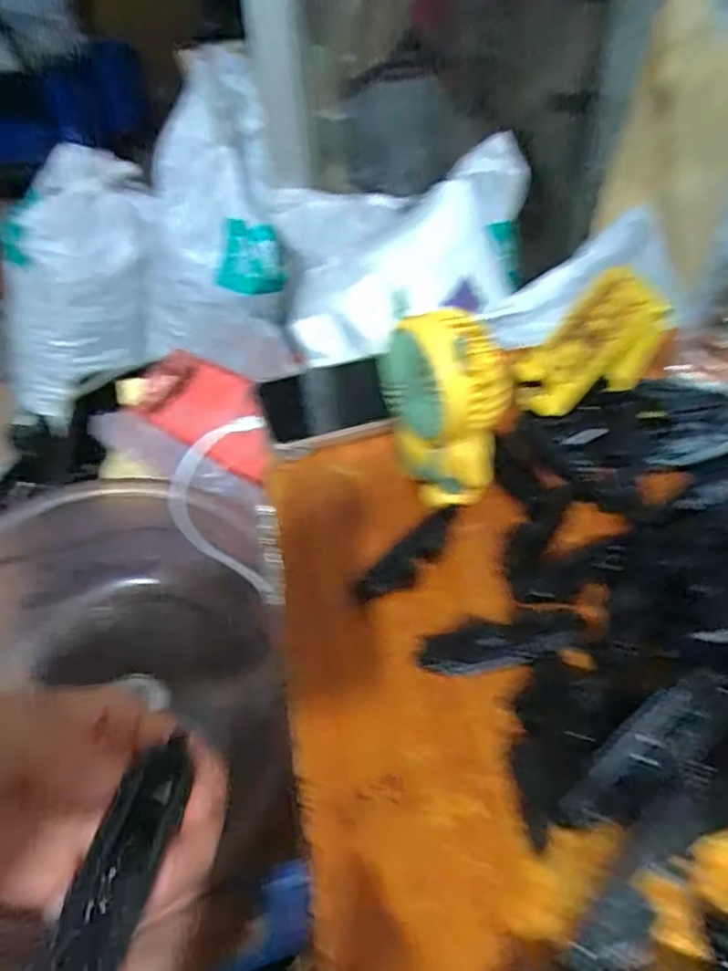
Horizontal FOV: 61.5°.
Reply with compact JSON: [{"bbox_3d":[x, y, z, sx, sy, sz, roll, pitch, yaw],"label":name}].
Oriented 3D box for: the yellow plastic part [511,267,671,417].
[{"bbox_3d":[0.140,-0.096,0.390,0.077,0.067,0.065,-16,44,-13],"label":"yellow plastic part"}]

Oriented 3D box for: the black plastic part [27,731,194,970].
[{"bbox_3d":[-0.068,0.108,0.159,0.020,0.012,0.076,37,44,-20],"label":"black plastic part"}]

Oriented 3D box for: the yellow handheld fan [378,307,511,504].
[{"bbox_3d":[0.040,-0.041,0.332,0.036,0.101,0.071,-32,49,-27],"label":"yellow handheld fan"}]

